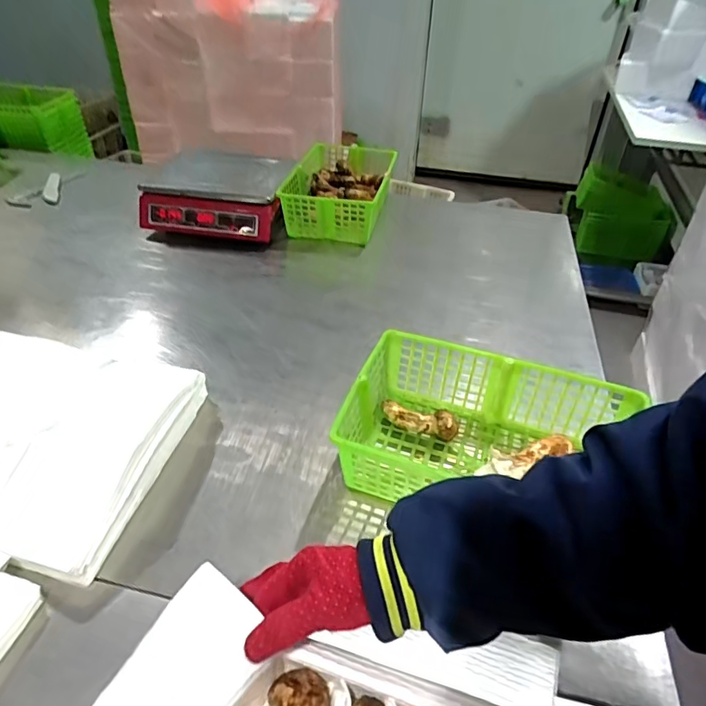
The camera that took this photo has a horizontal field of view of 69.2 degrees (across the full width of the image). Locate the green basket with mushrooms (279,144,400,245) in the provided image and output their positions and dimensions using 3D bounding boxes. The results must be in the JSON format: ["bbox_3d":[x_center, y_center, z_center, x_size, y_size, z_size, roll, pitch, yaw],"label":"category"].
[{"bbox_3d":[-0.032,-0.389,1.234,0.237,0.119,0.361,5,40,4],"label":"green basket with mushrooms"}]

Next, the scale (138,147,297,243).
[{"bbox_3d":[-0.307,-0.356,1.164,0.306,0.136,0.212,7,41,6],"label":"scale"}]

